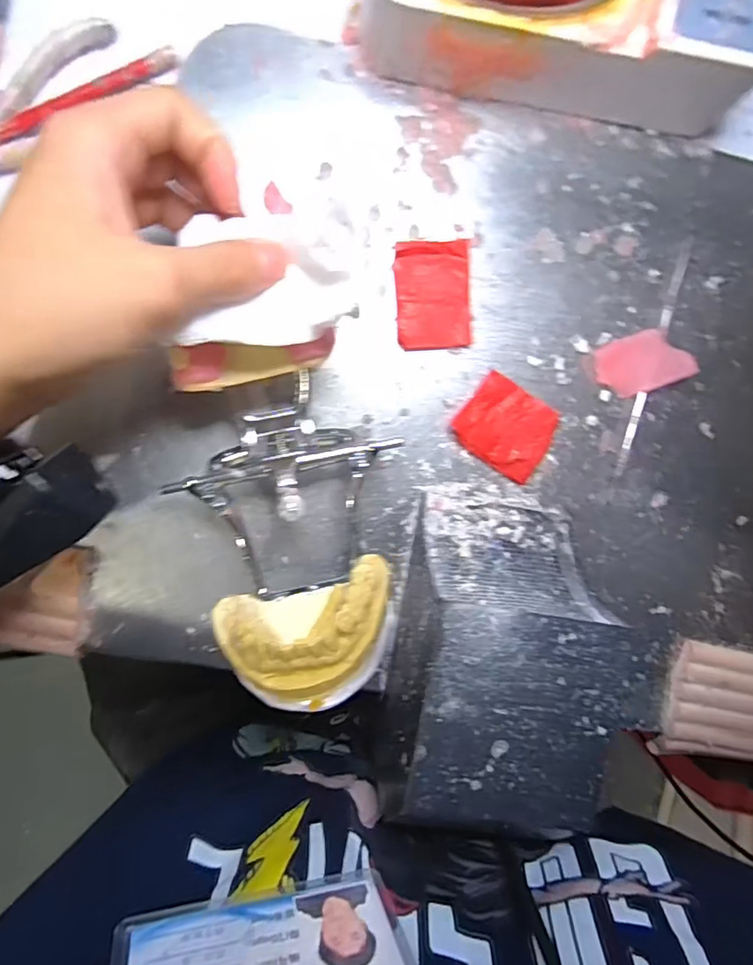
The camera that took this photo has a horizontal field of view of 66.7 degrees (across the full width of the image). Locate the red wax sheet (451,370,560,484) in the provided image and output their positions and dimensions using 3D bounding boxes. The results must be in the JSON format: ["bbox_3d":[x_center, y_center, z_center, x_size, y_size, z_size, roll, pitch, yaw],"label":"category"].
[{"bbox_3d":[0.070,-0.029,0.304,0.051,0.009,0.042,33,90,-8],"label":"red wax sheet"}]

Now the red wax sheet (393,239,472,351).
[{"bbox_3d":[0.030,-0.097,0.295,0.037,0.008,0.054,-5,94,-6],"label":"red wax sheet"}]

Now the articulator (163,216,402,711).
[{"bbox_3d":[-0.038,-0.007,0.255,0.086,0.101,0.186,-6,85,-6],"label":"articulator"}]

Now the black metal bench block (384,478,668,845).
[{"bbox_3d":[0.056,0.082,0.273,0.096,0.085,0.136,12,92,-7],"label":"black metal bench block"}]

